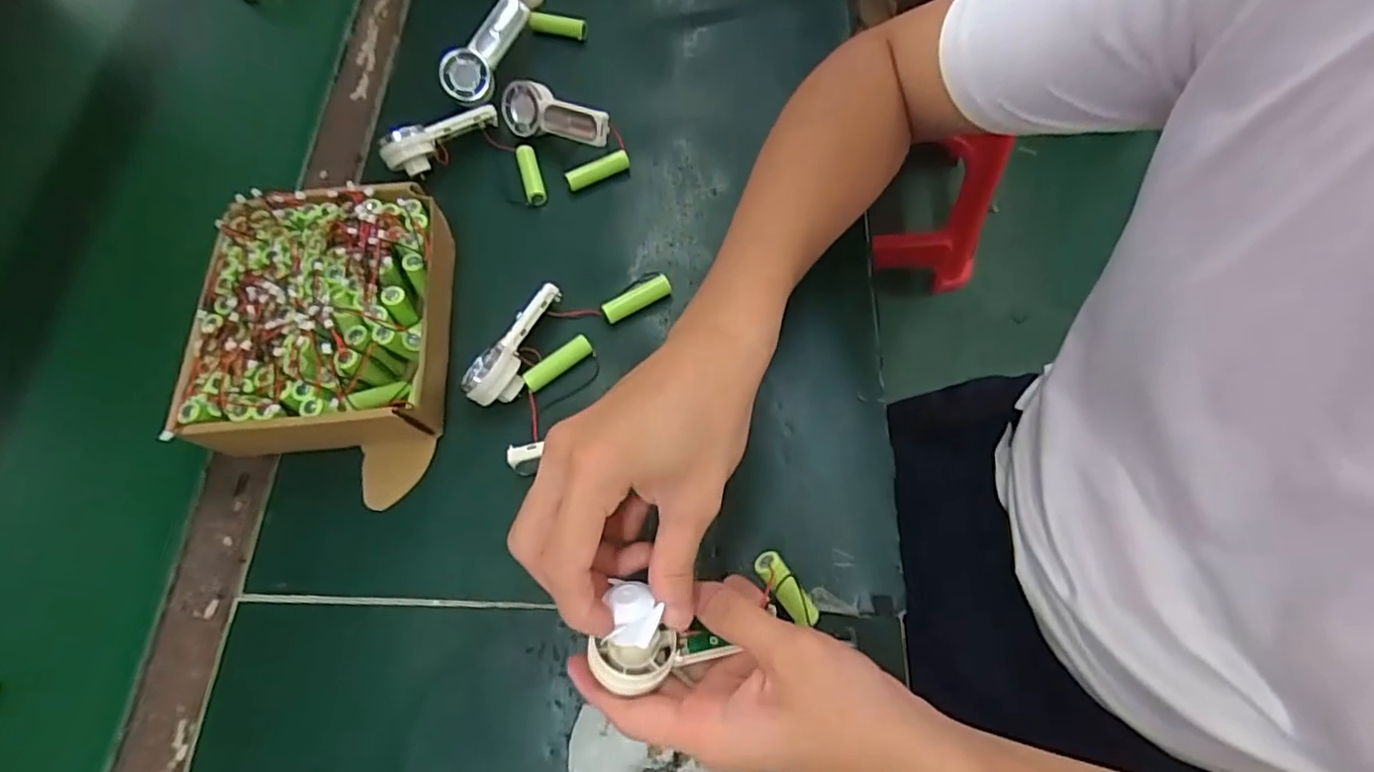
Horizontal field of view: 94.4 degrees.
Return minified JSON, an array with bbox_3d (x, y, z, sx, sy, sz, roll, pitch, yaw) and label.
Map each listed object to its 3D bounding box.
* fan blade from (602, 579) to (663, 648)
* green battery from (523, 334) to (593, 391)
[{"bbox_3d":[-0.024,0.098,0.276,0.023,0.018,0.028,1,66,2],"label":"fan blade"},{"bbox_3d":[-0.088,-0.015,0.435,0.052,0.014,0.013,-37,70,-14],"label":"green battery"}]

